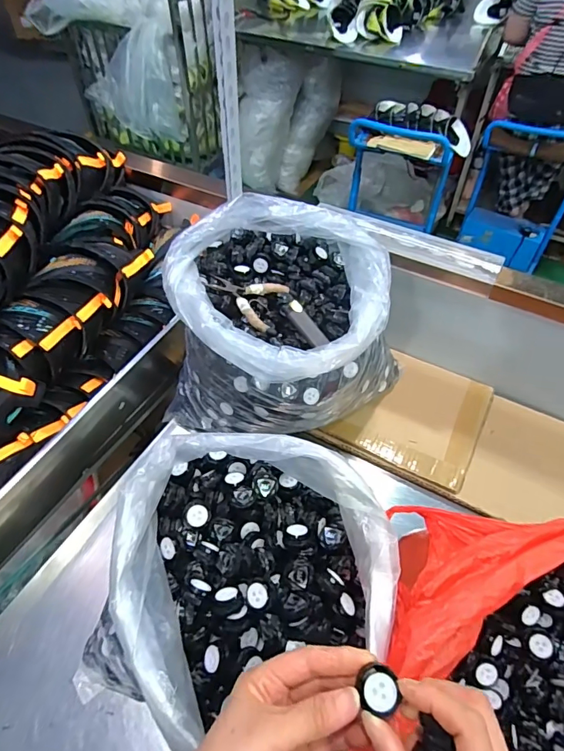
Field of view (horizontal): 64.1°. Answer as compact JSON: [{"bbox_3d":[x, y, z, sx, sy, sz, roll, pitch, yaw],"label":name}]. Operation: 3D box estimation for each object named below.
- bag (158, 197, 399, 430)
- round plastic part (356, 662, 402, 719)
[{"bbox_3d":[0.007,-0.058,0.612,0.285,0.240,0.250,21,54,16],"label":"bag"},{"bbox_3d":[0.060,0.194,0.278,0.023,0.009,0.028,-6,52,-5],"label":"round plastic part"}]

